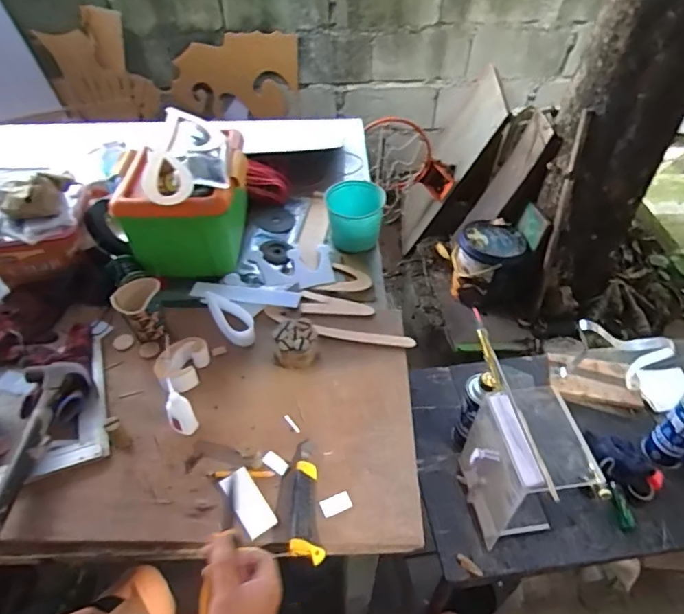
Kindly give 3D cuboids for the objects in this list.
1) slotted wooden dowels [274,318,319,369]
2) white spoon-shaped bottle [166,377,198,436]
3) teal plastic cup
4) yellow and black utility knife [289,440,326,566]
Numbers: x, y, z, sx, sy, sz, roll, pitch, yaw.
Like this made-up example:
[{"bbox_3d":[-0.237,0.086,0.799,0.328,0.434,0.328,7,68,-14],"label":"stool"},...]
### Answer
[{"bbox_3d":[-0.077,0.060,0.844,0.070,0.049,0.069,-5,48,-4],"label":"slotted wooden dowels"},{"bbox_3d":[-0.236,0.149,0.730,0.037,0.089,0.031,23,52,19],"label":"white spoon-shaped bottle"},{"bbox_3d":[0.027,-0.188,1.067,0.118,0.115,0.122,-4,48,-4],"label":"teal plastic cup"},{"bbox_3d":[-0.052,0.257,0.680,0.041,0.022,0.167,-5,48,-4],"label":"yellow and black utility knife"}]

